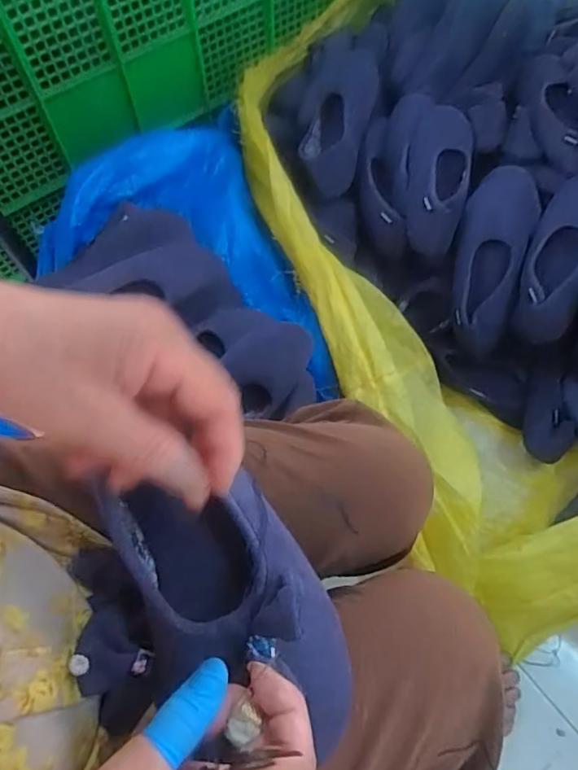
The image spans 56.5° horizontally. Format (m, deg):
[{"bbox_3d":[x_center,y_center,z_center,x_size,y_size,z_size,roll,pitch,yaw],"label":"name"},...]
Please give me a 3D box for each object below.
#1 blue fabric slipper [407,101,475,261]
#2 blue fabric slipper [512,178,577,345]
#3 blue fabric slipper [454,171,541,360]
[{"bbox_3d":[0.228,-0.320,0.832,0.103,0.079,0.219,17,66,9],"label":"blue fabric slipper"},{"bbox_3d":[0.404,-0.186,0.785,0.101,0.058,0.257,22,97,11],"label":"blue fabric slipper"},{"bbox_3d":[0.309,-0.189,0.811,0.109,0.080,0.288,9,98,5],"label":"blue fabric slipper"}]

